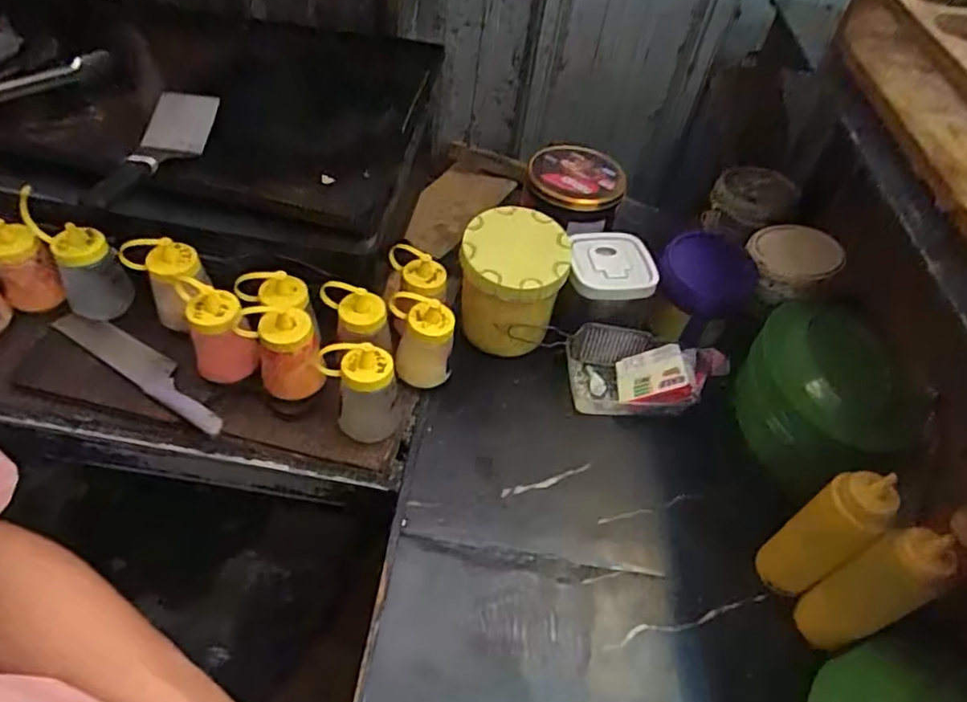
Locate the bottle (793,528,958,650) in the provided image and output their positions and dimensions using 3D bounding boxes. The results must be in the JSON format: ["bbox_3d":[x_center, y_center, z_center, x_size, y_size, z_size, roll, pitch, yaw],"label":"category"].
[{"bbox_3d":[0.358,0.227,0.575,0.048,0.187,0.057,-17,53,-21],"label":"bottle"}]

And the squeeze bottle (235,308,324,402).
[{"bbox_3d":[-0.229,0.002,0.700,0.074,0.108,0.066,-17,53,-21],"label":"squeeze bottle"}]

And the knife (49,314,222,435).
[{"bbox_3d":[-0.413,0.017,0.745,0.275,0.013,0.047,29,51,17],"label":"knife"}]

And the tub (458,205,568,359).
[{"bbox_3d":[0.041,-0.084,0.827,0.127,0.171,0.129,4,48,-4],"label":"tub"}]

